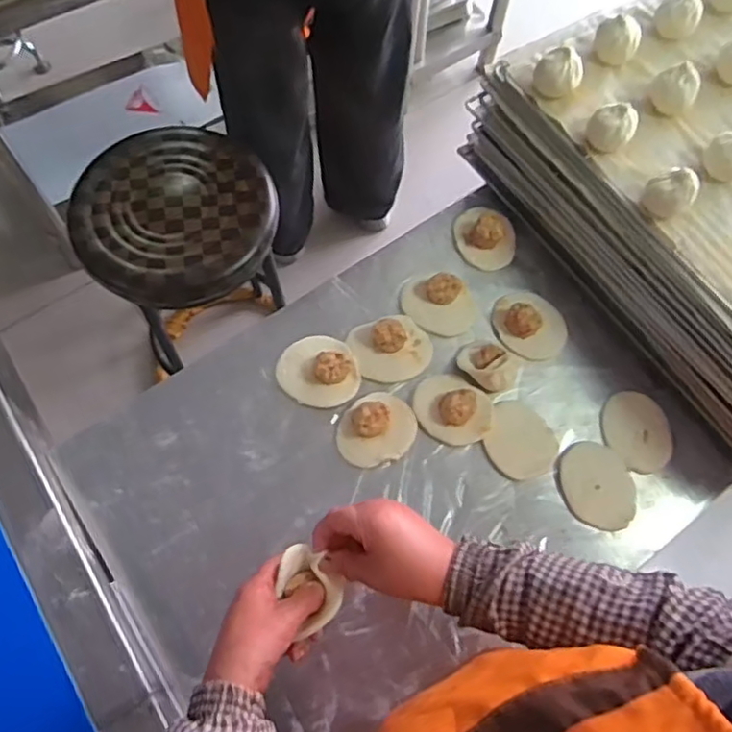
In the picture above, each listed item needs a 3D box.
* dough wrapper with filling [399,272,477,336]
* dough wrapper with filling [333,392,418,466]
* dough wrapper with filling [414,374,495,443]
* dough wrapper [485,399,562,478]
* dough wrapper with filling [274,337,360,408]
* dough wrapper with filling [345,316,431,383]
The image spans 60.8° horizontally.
[{"bbox_3d":[0.089,-0.079,0.766,0.095,0.028,0.066,15,68,4],"label":"dough wrapper with filling"},{"bbox_3d":[0.012,0.068,0.704,0.091,0.031,0.079,-15,69,-9],"label":"dough wrapper with filling"},{"bbox_3d":[0.099,0.046,0.715,0.092,0.027,0.074,36,70,12],"label":"dough wrapper with filling"},{"bbox_3d":[0.175,0.086,0.719,0.073,0.009,0.089,-34,81,-6],"label":"dough wrapper"},{"bbox_3d":[-0.056,0.004,0.722,0.090,0.030,0.086,1,67,-2],"label":"dough wrapper with filling"},{"bbox_3d":[0.030,-0.024,0.736,0.094,0.031,0.074,-8,68,-6],"label":"dough wrapper with filling"}]

